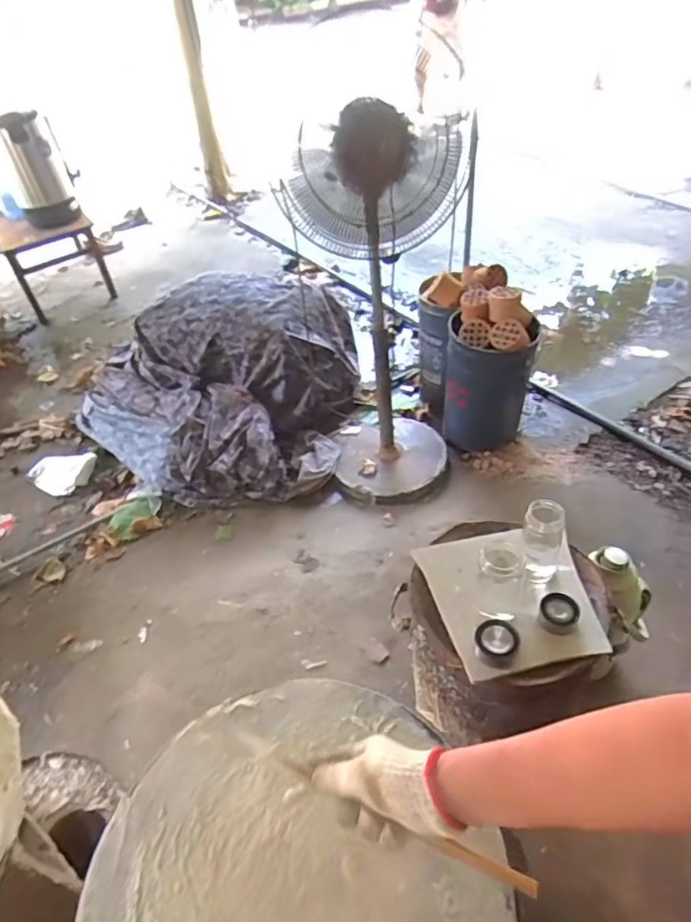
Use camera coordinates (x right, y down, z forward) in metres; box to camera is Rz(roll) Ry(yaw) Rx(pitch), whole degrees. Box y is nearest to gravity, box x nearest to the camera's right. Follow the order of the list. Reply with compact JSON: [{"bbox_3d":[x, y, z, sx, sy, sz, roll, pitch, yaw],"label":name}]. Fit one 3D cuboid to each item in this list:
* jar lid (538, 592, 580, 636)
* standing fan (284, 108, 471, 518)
[{"bbox_3d":[0.385,0.277,1.043,0.066,0.035,0.067,-4,42,4],"label":"jar lid"},{"bbox_3d":[0.109,-0.412,1.725,0.396,1.203,0.526,-3,43,6],"label":"standing fan"}]

